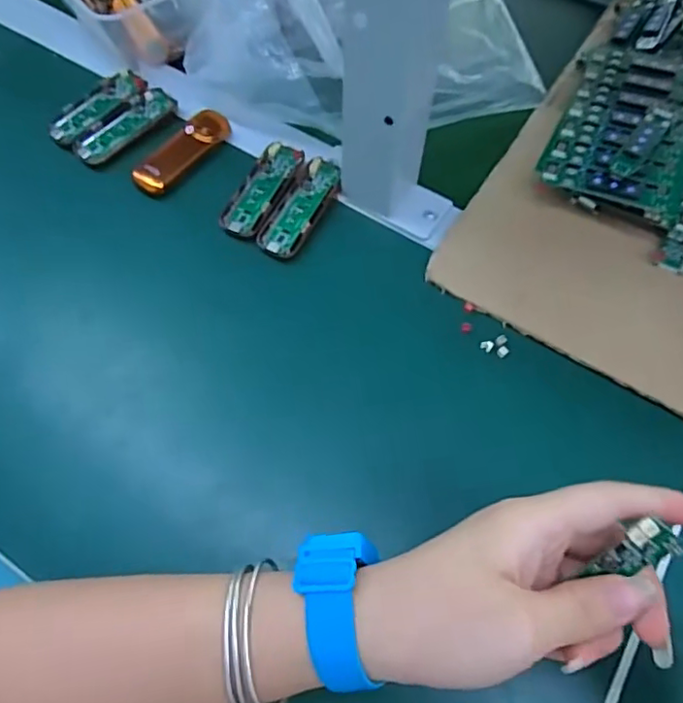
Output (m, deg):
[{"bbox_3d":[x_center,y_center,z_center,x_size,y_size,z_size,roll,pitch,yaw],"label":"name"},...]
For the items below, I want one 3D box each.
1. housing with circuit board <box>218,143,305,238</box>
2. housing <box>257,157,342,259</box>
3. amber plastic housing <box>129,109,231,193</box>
[{"bbox_3d":[-0.056,-0.114,0.394,0.030,0.007,0.083,24,66,10],"label":"housing with circuit board"},{"bbox_3d":[-0.027,-0.098,0.386,0.033,0.011,0.082,27,66,12],"label":"housing"},{"bbox_3d":[-0.115,-0.146,0.410,0.028,0.014,0.084,32,67,14],"label":"amber plastic housing"}]

